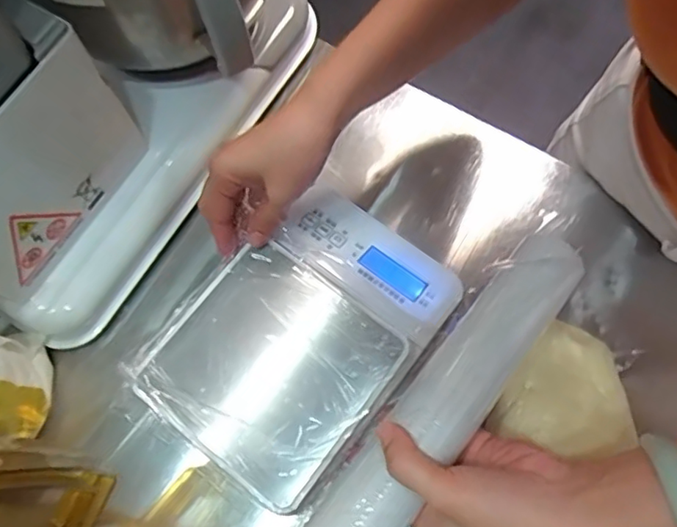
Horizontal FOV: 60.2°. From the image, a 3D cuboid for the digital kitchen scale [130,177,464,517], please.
[{"bbox_3d":[-0.023,0.045,0.431,0.151,0.020,0.223,36,66,15],"label":"digital kitchen scale"}]

